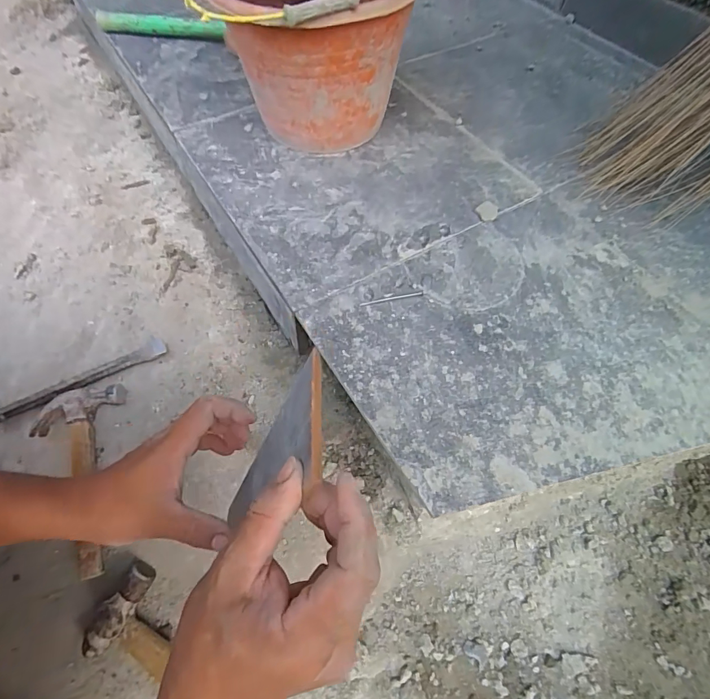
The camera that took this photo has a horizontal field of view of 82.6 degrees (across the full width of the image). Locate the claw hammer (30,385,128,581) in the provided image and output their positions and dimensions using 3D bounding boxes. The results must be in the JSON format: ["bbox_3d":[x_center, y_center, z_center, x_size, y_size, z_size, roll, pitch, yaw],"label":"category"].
[{"bbox_3d":[-0.334,0.157,0.494,0.108,0.035,0.221,-9,77,-7],"label":"claw hammer"}]

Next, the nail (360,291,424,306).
[{"bbox_3d":[0.043,-0.059,0.468,0.076,0.004,0.006,-12,60,-9],"label":"nail"}]

